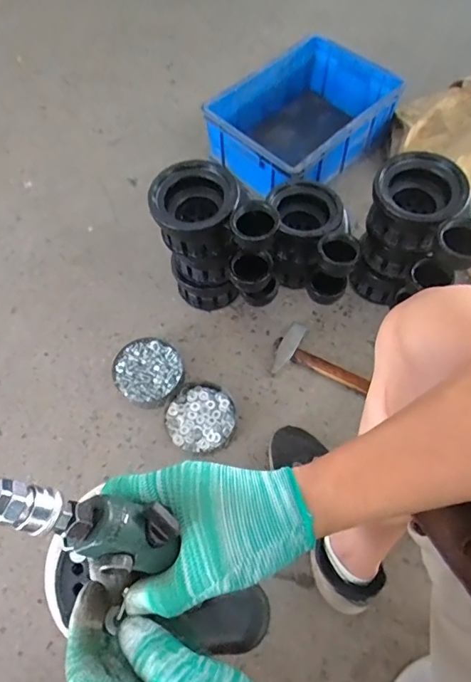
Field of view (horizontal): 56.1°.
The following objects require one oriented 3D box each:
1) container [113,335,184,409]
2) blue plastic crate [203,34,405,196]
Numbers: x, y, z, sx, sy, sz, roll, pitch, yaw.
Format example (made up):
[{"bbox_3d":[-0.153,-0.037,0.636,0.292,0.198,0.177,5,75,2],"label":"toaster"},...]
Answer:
[{"bbox_3d":[-0.166,0.061,0.852,0.126,0.034,0.129,0,64,0],"label":"container"},{"bbox_3d":[0.152,-0.526,1.057,0.321,0.128,0.391,39,70,17],"label":"blue plastic crate"}]

